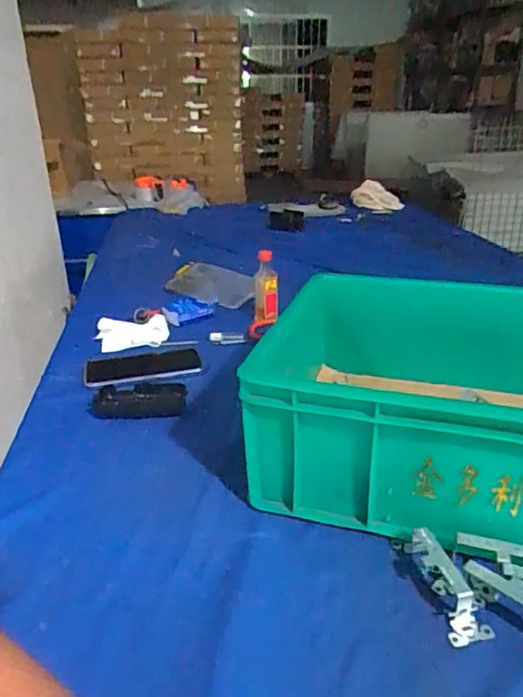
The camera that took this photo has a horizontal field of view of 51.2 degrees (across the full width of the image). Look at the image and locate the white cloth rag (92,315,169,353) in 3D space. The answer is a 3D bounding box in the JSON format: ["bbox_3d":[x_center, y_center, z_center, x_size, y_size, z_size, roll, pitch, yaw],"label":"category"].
[{"bbox_3d":[-0.209,-0.027,0.873,0.115,0.032,0.049,-2,25,-2],"label":"white cloth rag"}]

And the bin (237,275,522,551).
[{"bbox_3d":[0.218,0.052,0.555,0.398,0.144,0.313,9,27,20],"label":"bin"}]

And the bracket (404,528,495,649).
[{"bbox_3d":[0.142,0.180,0.427,0.033,0.033,0.096,-5,28,-15],"label":"bracket"}]

